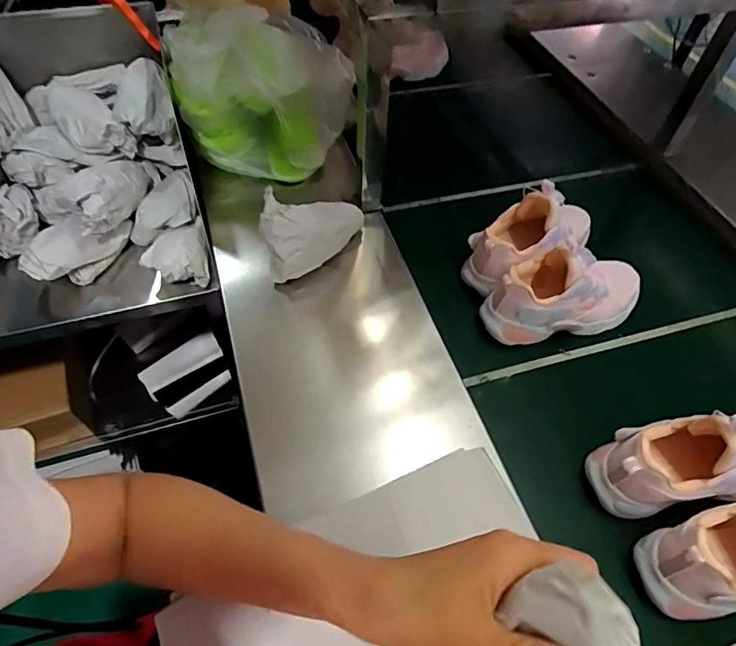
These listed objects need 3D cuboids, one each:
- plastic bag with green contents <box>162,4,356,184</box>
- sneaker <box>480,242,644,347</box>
[{"bbox_3d":[-0.155,-0.329,0.742,0.220,0.177,0.200,-35,64,-24],"label":"plastic bag with green contents"},{"bbox_3d":[0.249,-0.040,0.608,0.201,0.111,0.075,-10,56,-10],"label":"sneaker"}]

